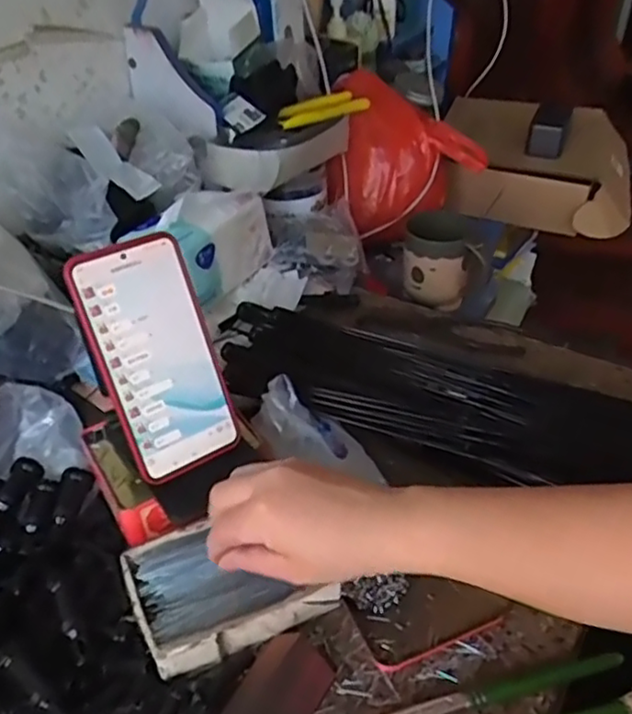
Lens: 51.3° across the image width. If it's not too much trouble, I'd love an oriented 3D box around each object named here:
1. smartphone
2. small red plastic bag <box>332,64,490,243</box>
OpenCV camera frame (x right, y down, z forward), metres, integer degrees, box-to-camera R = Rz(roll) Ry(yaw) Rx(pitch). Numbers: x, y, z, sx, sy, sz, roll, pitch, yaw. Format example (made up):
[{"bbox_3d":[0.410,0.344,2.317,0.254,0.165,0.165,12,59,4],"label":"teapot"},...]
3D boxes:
[{"bbox_3d":[-0.108,0.001,0.453,0.084,0.162,0.010,-28,19,-26],"label":"smartphone"},{"bbox_3d":[0.125,-0.274,0.893,0.199,0.167,0.176,5,39,15],"label":"small red plastic bag"}]

